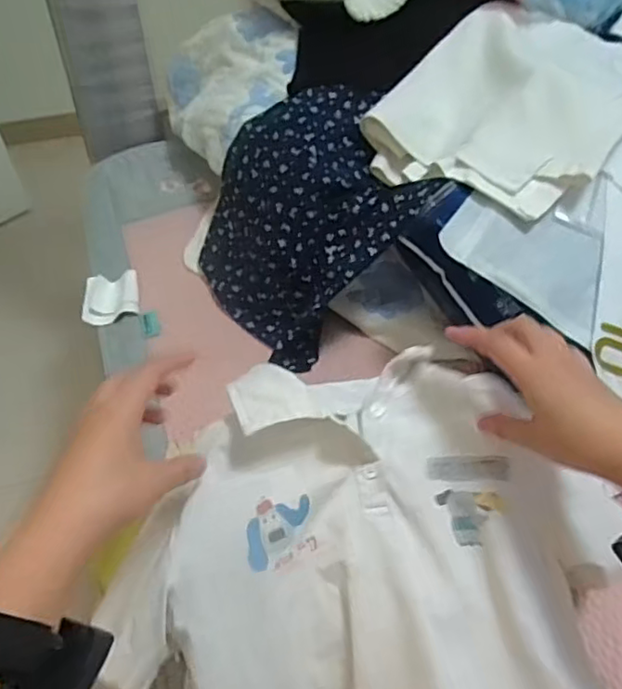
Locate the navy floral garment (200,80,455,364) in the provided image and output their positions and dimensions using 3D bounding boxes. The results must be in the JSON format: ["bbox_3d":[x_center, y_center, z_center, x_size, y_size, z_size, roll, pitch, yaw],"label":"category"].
[{"bbox_3d":[-0.008,-0.139,0.704,0.206,0.179,0.231,-22,52,-18],"label":"navy floral garment"}]

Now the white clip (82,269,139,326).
[{"bbox_3d":[-0.242,-0.056,0.760,0.066,0.019,0.066,-9,50,-7],"label":"white clip"}]

